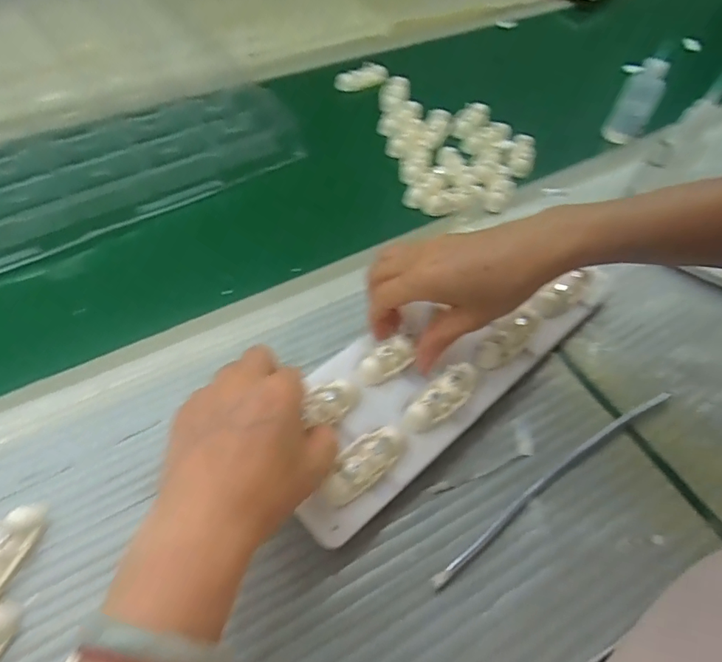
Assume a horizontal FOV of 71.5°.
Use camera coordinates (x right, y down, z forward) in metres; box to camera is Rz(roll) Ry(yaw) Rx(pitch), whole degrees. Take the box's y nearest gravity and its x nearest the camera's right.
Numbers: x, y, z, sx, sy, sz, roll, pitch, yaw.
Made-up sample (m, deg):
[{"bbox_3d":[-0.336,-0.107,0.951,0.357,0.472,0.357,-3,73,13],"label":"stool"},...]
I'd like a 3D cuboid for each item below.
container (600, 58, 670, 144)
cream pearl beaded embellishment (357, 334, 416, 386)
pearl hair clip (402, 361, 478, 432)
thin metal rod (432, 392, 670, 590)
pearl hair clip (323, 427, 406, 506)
[{"bbox_3d":[0.307,-0.252,0.564,0.041,0.091,0.035,30,59,15],"label":"container"},{"bbox_3d":[0.020,0.020,0.356,0.051,0.009,0.022,-35,65,-18],"label":"cream pearl beaded embellishment"},{"bbox_3d":[0.054,0.046,0.343,0.063,0.017,0.025,-32,64,-24],"label":"pearl hair clip"},{"bbox_3d":[0.136,0.097,0.341,0.230,0.004,0.011,-28,63,-22],"label":"thin metal rod"},{"bbox_3d":[0.002,0.081,0.311,0.060,0.010,0.025,-35,66,-25],"label":"pearl hair clip"}]

